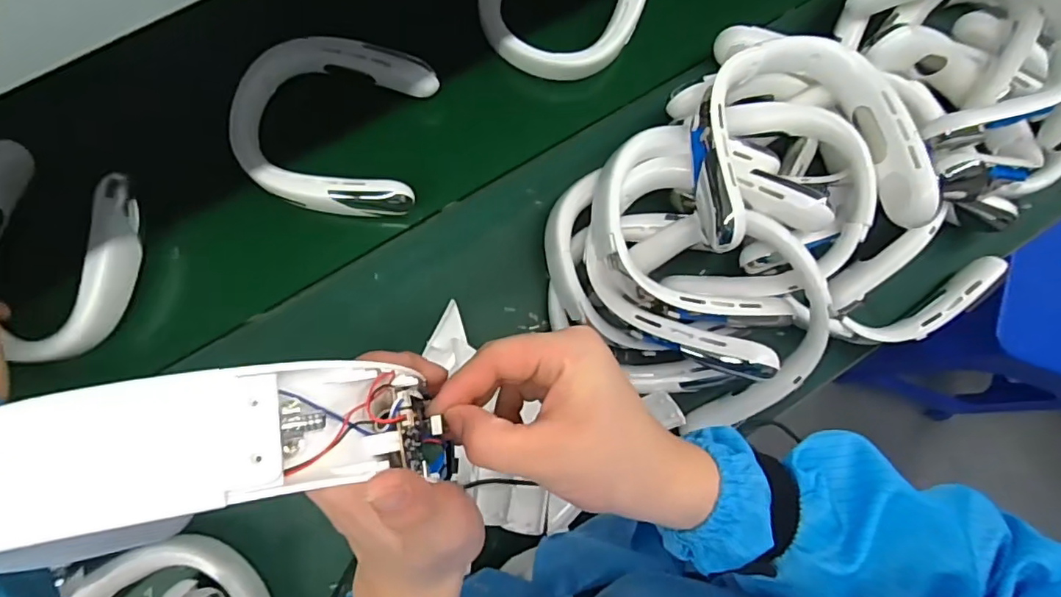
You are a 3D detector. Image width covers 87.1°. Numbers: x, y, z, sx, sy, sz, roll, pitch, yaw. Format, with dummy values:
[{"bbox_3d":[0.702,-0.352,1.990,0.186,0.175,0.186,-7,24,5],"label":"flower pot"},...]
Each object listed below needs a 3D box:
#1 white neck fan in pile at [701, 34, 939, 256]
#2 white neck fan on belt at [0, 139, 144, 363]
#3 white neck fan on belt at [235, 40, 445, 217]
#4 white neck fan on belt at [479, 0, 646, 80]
[{"bbox_3d":[0.246,-0.150,0.509,0.214,0.058,0.190,-8,82,-6],"label":"white neck fan in pile"},{"bbox_3d":[-0.490,-0.046,0.558,0.171,0.055,0.190,17,80,-2],"label":"white neck fan on belt"},{"bbox_3d":[-0.216,-0.187,0.607,0.202,0.045,0.180,13,81,-3],"label":"white neck fan on belt"},{"bbox_3d":[0.038,-0.355,0.646,0.180,0.048,0.194,23,80,-1],"label":"white neck fan on belt"}]

